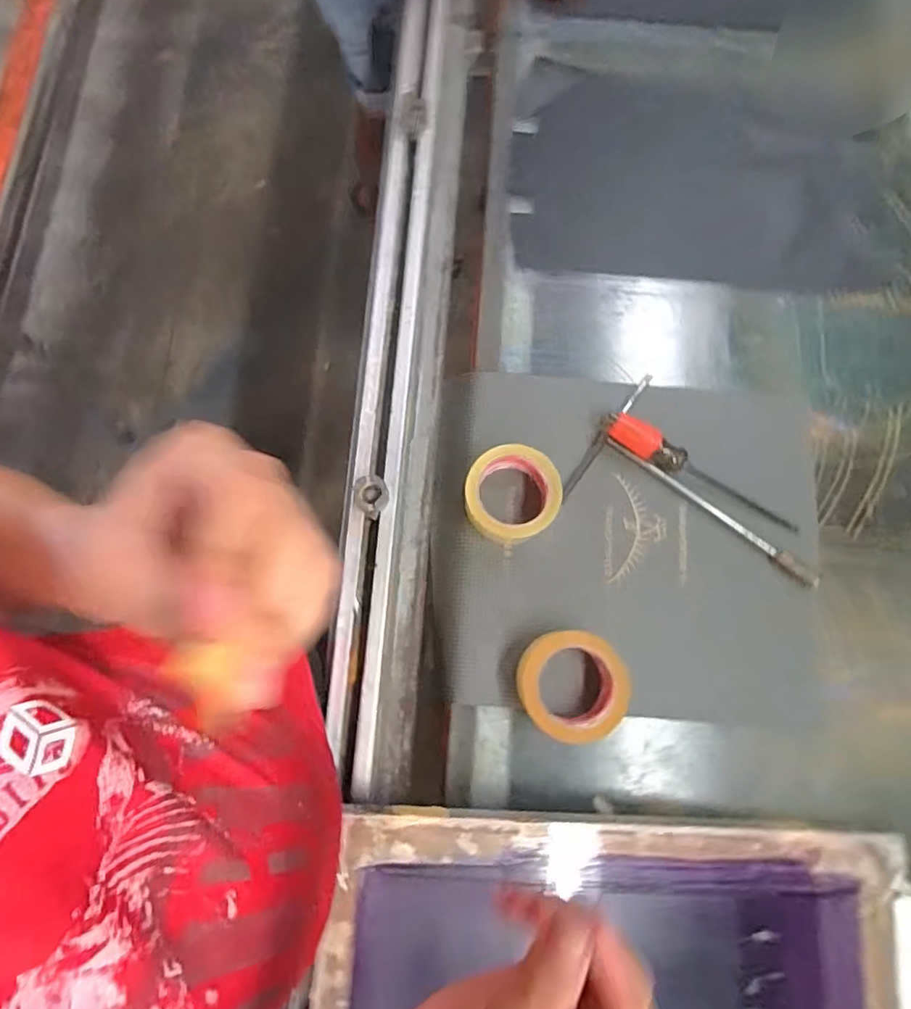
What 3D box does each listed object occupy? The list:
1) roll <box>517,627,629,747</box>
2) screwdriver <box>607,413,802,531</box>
[{"bbox_3d":[0.121,0.189,0.584,0.108,0.053,0.106,0,78,0],"label":"roll"},{"bbox_3d":[0.282,-0.032,0.632,0.241,0.031,0.033,32,79,6],"label":"screwdriver"}]

